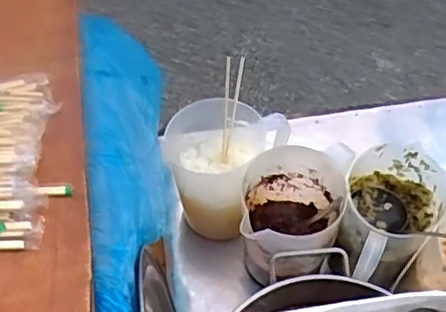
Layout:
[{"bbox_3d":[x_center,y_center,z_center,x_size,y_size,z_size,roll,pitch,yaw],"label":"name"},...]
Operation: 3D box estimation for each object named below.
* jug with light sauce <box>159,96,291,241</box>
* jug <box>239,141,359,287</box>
[{"bbox_3d":[-0.004,0.016,0.846,0.143,0.158,0.138,23,58,13],"label":"jug with light sauce"},{"bbox_3d":[0.090,0.094,0.815,0.136,0.177,0.169,10,56,5],"label":"jug"}]

